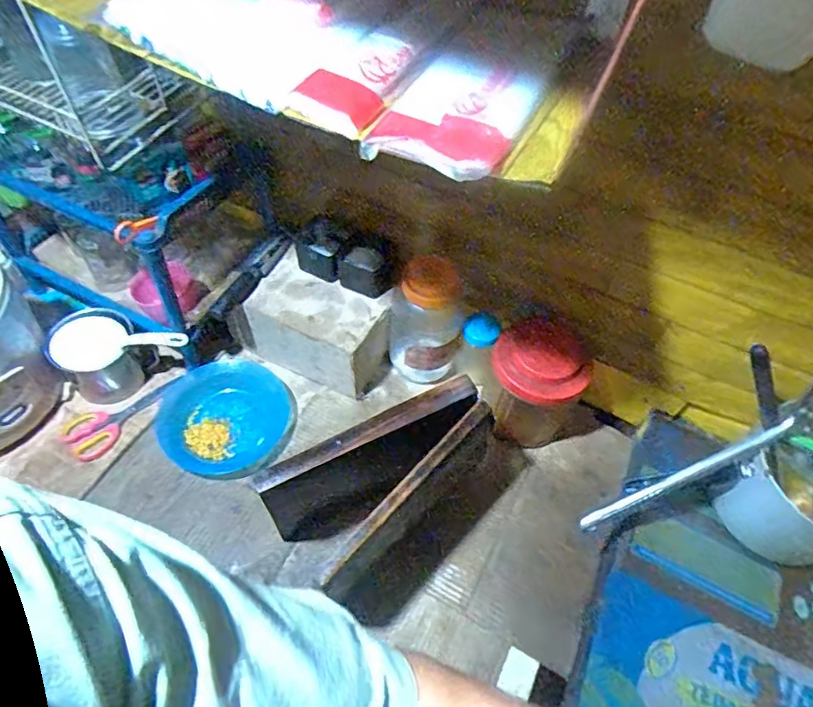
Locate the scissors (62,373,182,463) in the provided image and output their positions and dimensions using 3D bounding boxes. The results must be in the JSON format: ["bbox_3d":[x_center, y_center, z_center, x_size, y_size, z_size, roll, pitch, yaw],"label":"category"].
[{"bbox_3d":[-0.458,0.091,0.892,0.070,0.014,0.182,31,57,18],"label":"scissors"}]

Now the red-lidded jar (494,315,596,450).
[{"bbox_3d":[0.194,0.051,0.857,0.135,0.155,0.128,2,53,-3],"label":"red-lidded jar"}]

